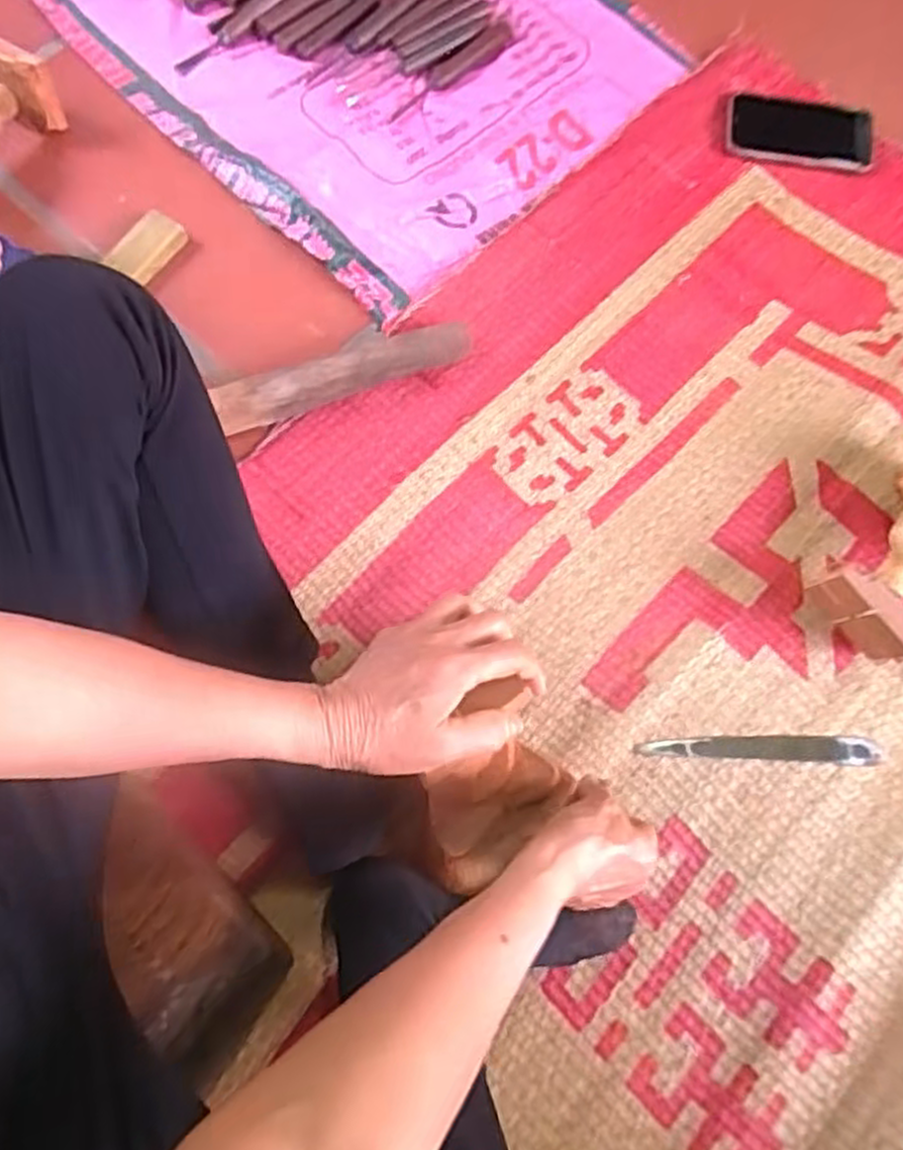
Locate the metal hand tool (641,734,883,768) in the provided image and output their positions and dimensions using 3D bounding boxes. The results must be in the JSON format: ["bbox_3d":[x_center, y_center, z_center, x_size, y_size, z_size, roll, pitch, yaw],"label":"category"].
[{"bbox_3d":[0.251,0.141,0.624,0.193,0.006,0.022,1,73,1],"label":"metal hand tool"}]

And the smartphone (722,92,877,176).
[{"bbox_3d":[0.350,-0.446,0.775,0.142,0.010,0.078,8,79,7],"label":"smartphone"}]

